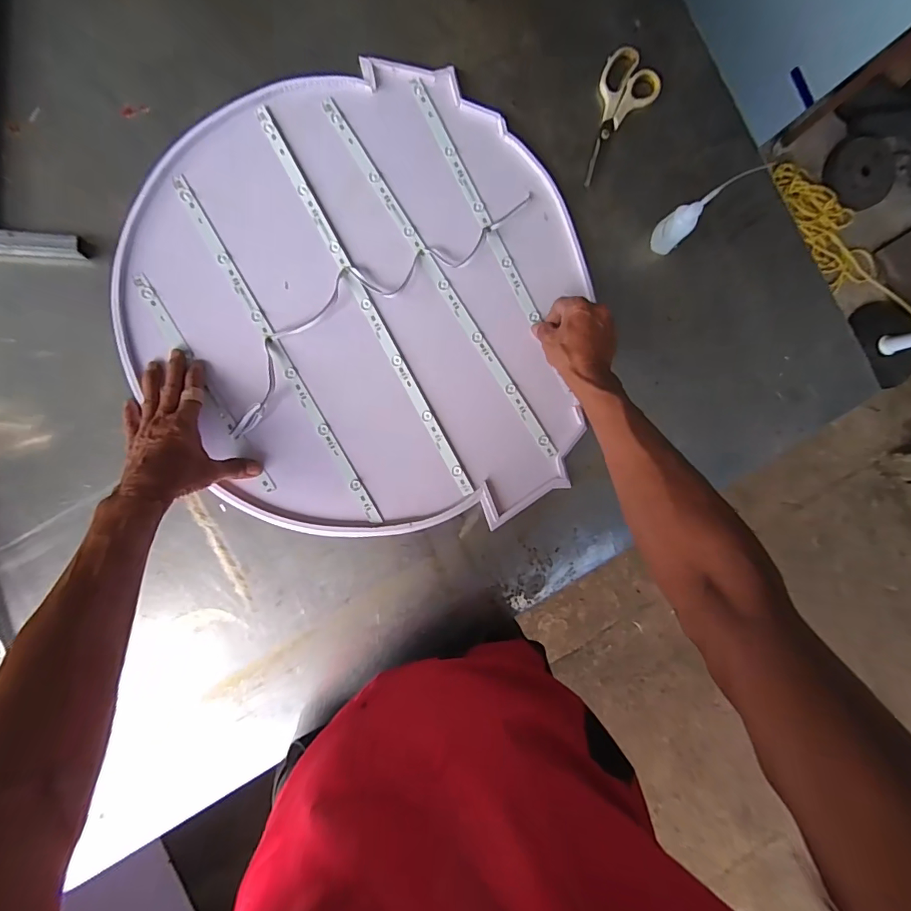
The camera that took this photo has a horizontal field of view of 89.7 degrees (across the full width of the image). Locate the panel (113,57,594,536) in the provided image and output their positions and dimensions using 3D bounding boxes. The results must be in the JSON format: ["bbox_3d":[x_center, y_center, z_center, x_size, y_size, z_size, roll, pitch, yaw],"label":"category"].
[{"bbox_3d":[-0.110,-0.184,0.552,0.517,0.024,0.538,0,91,-8],"label":"panel"}]

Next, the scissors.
[{"bbox_3d":[0.204,-0.447,0.600,0.078,0.013,0.184,31,86,-7],"label":"scissors"}]

